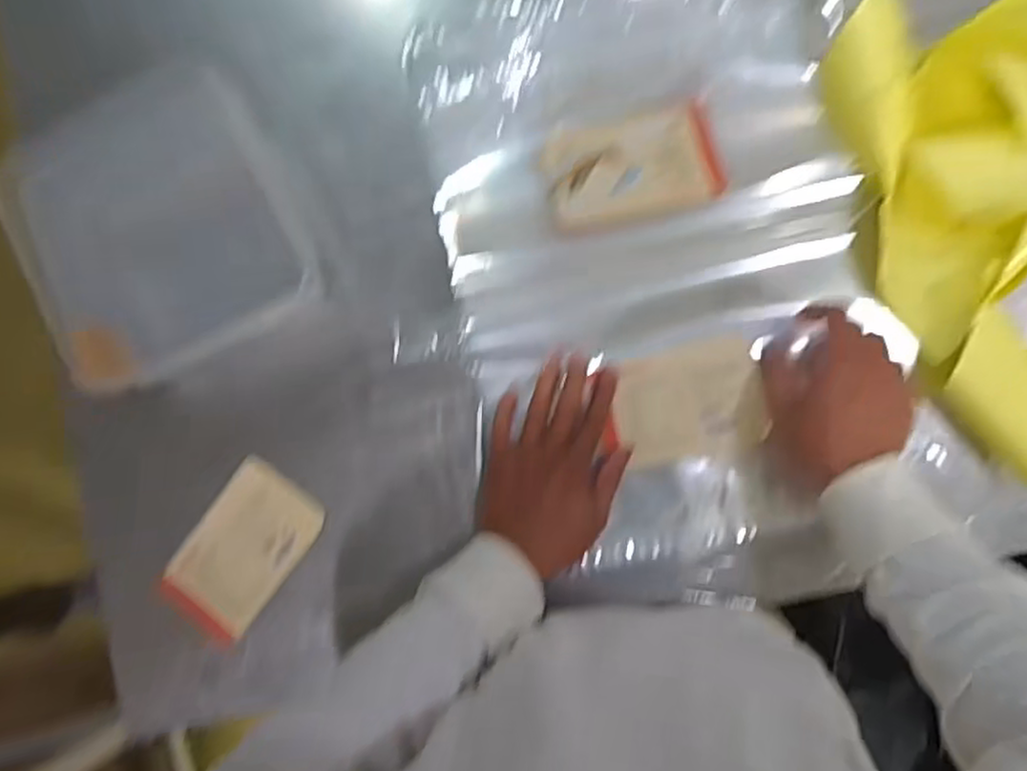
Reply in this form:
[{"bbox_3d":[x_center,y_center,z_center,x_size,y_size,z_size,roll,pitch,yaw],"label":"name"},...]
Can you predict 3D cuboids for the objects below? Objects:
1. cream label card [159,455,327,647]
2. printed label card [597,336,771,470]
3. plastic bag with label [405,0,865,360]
[{"bbox_3d":[-0.232,0.140,0.606,0.089,0.005,0.141,37,89,6],"label":"cream label card"},{"bbox_3d":[0.134,0.014,0.565,0.115,0.007,0.086,-11,78,5],"label":"printed label card"},{"bbox_3d":[0.090,-0.191,0.576,0.324,0.037,0.306,-10,85,3],"label":"plastic bag with label"}]

